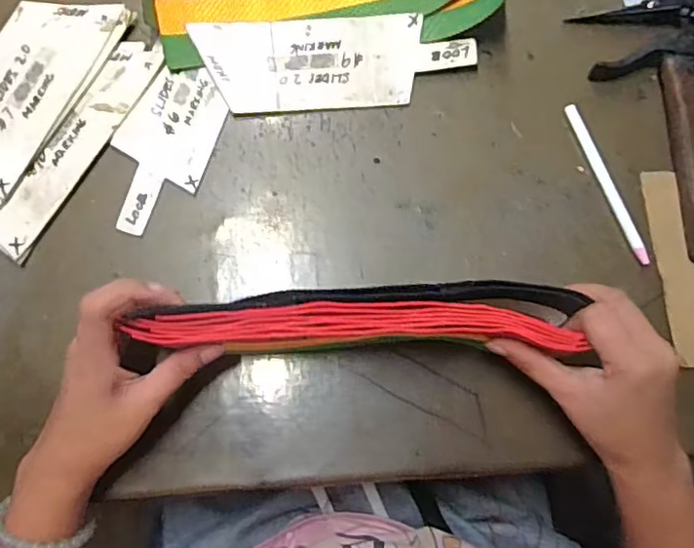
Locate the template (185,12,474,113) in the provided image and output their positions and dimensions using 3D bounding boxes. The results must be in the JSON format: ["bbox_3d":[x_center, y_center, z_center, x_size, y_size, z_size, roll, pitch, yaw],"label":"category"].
[{"bbox_3d":[-0.007,-0.172,0.460,0.217,0.007,0.073,-5,88,-5],"label":"template"}]

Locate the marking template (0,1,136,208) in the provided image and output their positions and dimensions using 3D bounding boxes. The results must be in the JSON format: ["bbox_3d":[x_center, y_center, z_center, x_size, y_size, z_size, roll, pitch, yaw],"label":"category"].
[{"bbox_3d":[-0.262,-0.131,0.442,0.083,0.005,0.221,28,77,0],"label":"marking template"}]

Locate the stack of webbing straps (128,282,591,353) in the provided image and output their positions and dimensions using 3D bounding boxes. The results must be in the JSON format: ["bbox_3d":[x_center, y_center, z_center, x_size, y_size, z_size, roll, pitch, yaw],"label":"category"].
[{"bbox_3d":[0.006,0.030,0.357,0.268,0.030,0.042,-2,81,-4],"label":"stack of webbing straps"}]

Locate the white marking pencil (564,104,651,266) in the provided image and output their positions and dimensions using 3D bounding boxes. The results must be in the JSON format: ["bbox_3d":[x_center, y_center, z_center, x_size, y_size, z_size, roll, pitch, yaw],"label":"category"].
[{"bbox_3d":[0.207,-0.073,0.451,0.010,0.010,0.141,-19,83,-6],"label":"white marking pencil"}]

